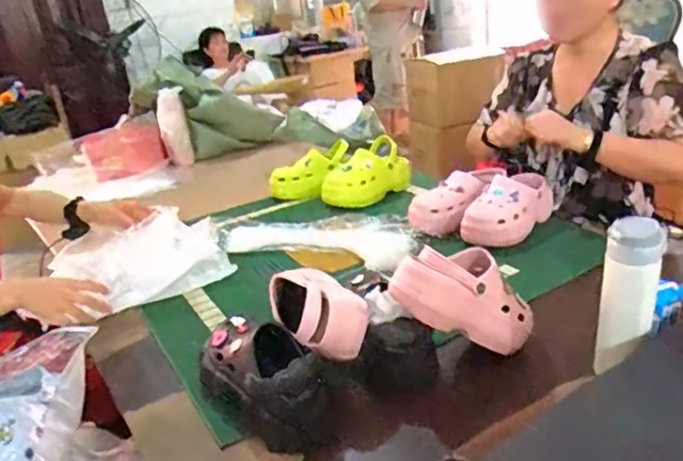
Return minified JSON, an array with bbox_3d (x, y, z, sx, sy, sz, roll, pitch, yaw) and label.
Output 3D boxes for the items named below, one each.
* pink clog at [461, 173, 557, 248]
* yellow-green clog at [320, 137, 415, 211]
[{"bbox_3d":[0.356,-0.048,1.254,0.231,0.110,0.112,-24,28,-34],"label":"pink clog"},{"bbox_3d":[0.067,-0.145,1.530,0.261,0.134,0.101,-20,26,-26],"label":"yellow-green clog"}]

